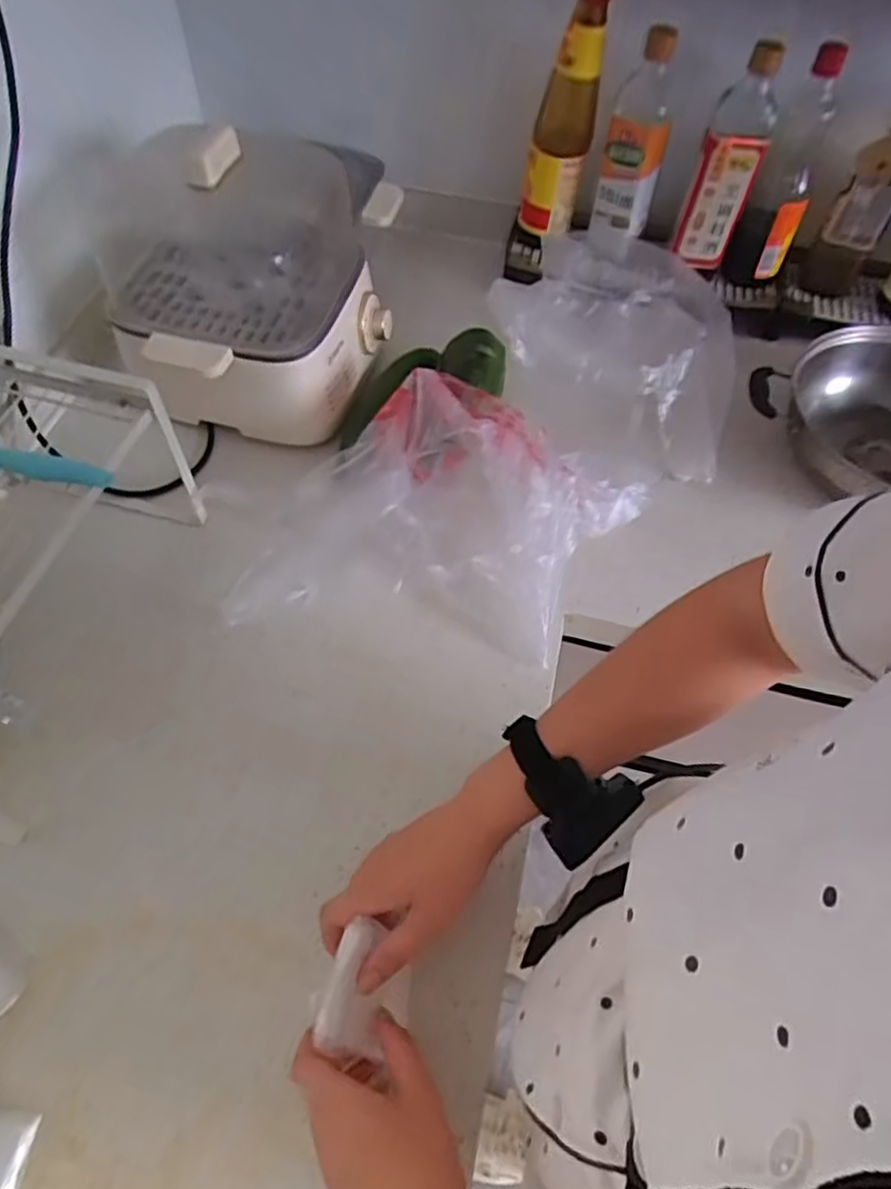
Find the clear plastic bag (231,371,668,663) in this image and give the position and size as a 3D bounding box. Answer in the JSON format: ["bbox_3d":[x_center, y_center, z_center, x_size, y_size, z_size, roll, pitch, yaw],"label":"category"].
[{"bbox_3d":[0.010,-0.075,0.642,0.318,0.119,0.247,16,57,6],"label":"clear plastic bag"}]

